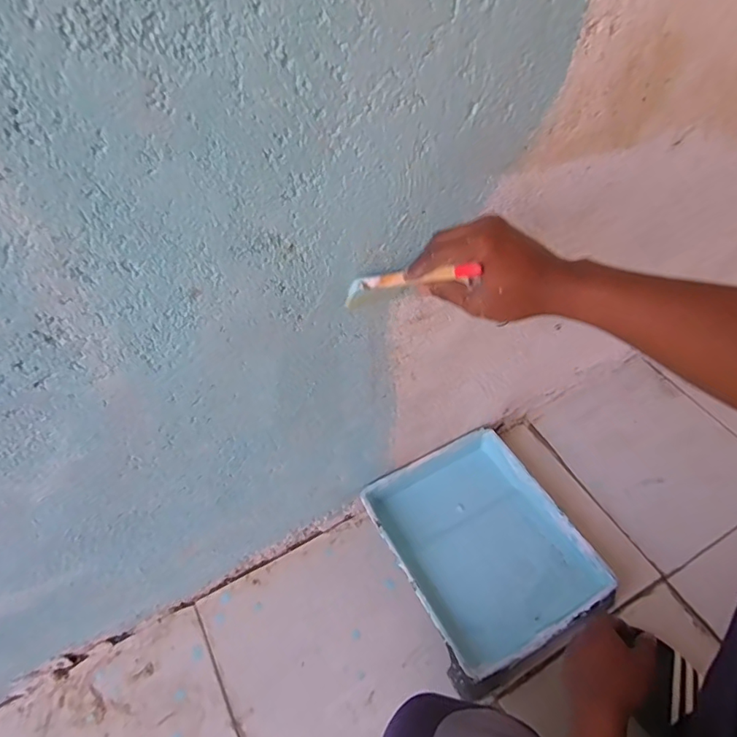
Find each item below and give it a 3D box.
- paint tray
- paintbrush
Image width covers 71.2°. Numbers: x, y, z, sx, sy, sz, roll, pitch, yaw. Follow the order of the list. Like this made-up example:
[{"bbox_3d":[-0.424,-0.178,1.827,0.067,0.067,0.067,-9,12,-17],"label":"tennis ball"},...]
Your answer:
[{"bbox_3d":[0.187,0.290,0.857,0.280,0.059,0.339,-25,53,-16],"label":"paint tray"},{"bbox_3d":[0.032,-0.082,0.503,0.182,0.026,0.014,2,41,50],"label":"paintbrush"}]

